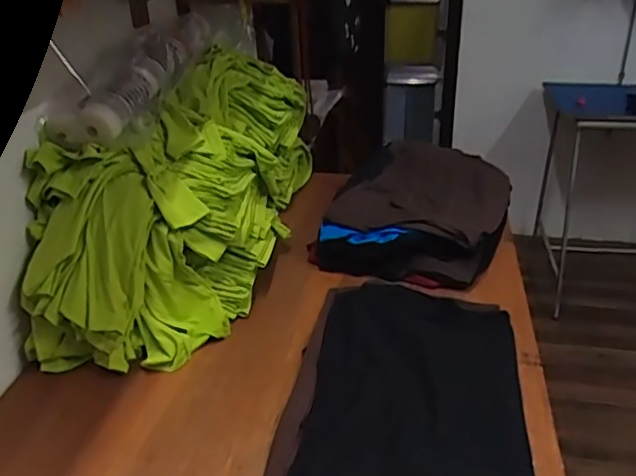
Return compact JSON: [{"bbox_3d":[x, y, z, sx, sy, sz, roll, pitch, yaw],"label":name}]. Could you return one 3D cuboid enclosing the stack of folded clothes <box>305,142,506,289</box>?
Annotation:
[{"bbox_3d":[0.227,-0.065,1.408,0.374,0.138,0.463,11,31,20],"label":"stack of folded clothes"}]

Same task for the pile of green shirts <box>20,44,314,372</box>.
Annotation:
[{"bbox_3d":[-0.264,-0.092,1.236,0.335,0.361,0.726,7,30,14],"label":"pile of green shirts"}]

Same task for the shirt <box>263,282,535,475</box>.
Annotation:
[{"bbox_3d":[0.141,0.230,0.976,0.368,0.047,0.540,3,29,9],"label":"shirt"}]

